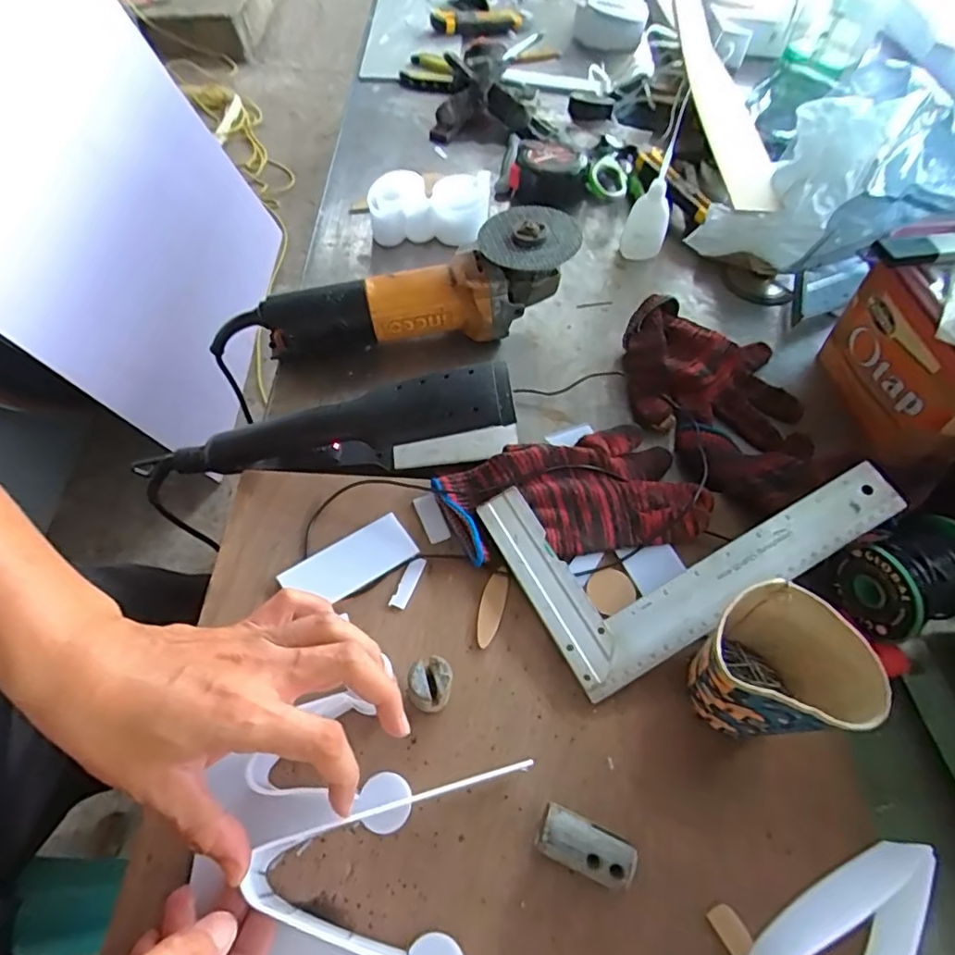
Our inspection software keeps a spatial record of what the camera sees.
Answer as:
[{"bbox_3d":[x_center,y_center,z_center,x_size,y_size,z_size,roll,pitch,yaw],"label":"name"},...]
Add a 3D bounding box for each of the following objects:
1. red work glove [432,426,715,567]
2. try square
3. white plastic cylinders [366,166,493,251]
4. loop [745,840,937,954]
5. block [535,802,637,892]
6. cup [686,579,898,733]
[{"bbox_3d":[0.073,0.014,0.433,0.193,0.031,0.100,-11,58,-7],"label":"red work glove"},{"bbox_3d":[0.148,0.022,0.401,0.254,0.010,0.148,-29,72,-7],"label":"try square"},{"bbox_3d":[-0.050,-0.296,0.627,0.126,0.053,0.089,5,57,4],"label":"white plastic cylinders"},{"bbox_3d":[0.182,0.236,0.291,0.134,0.050,0.045,-37,67,-21],"label":"loop"},{"bbox_3d":[0.058,0.203,0.314,0.051,0.024,0.024,21,60,13],"label":"block"},{"bbox_3d":[0.166,0.112,0.331,0.081,0.096,0.066,25,61,12],"label":"cup"}]

